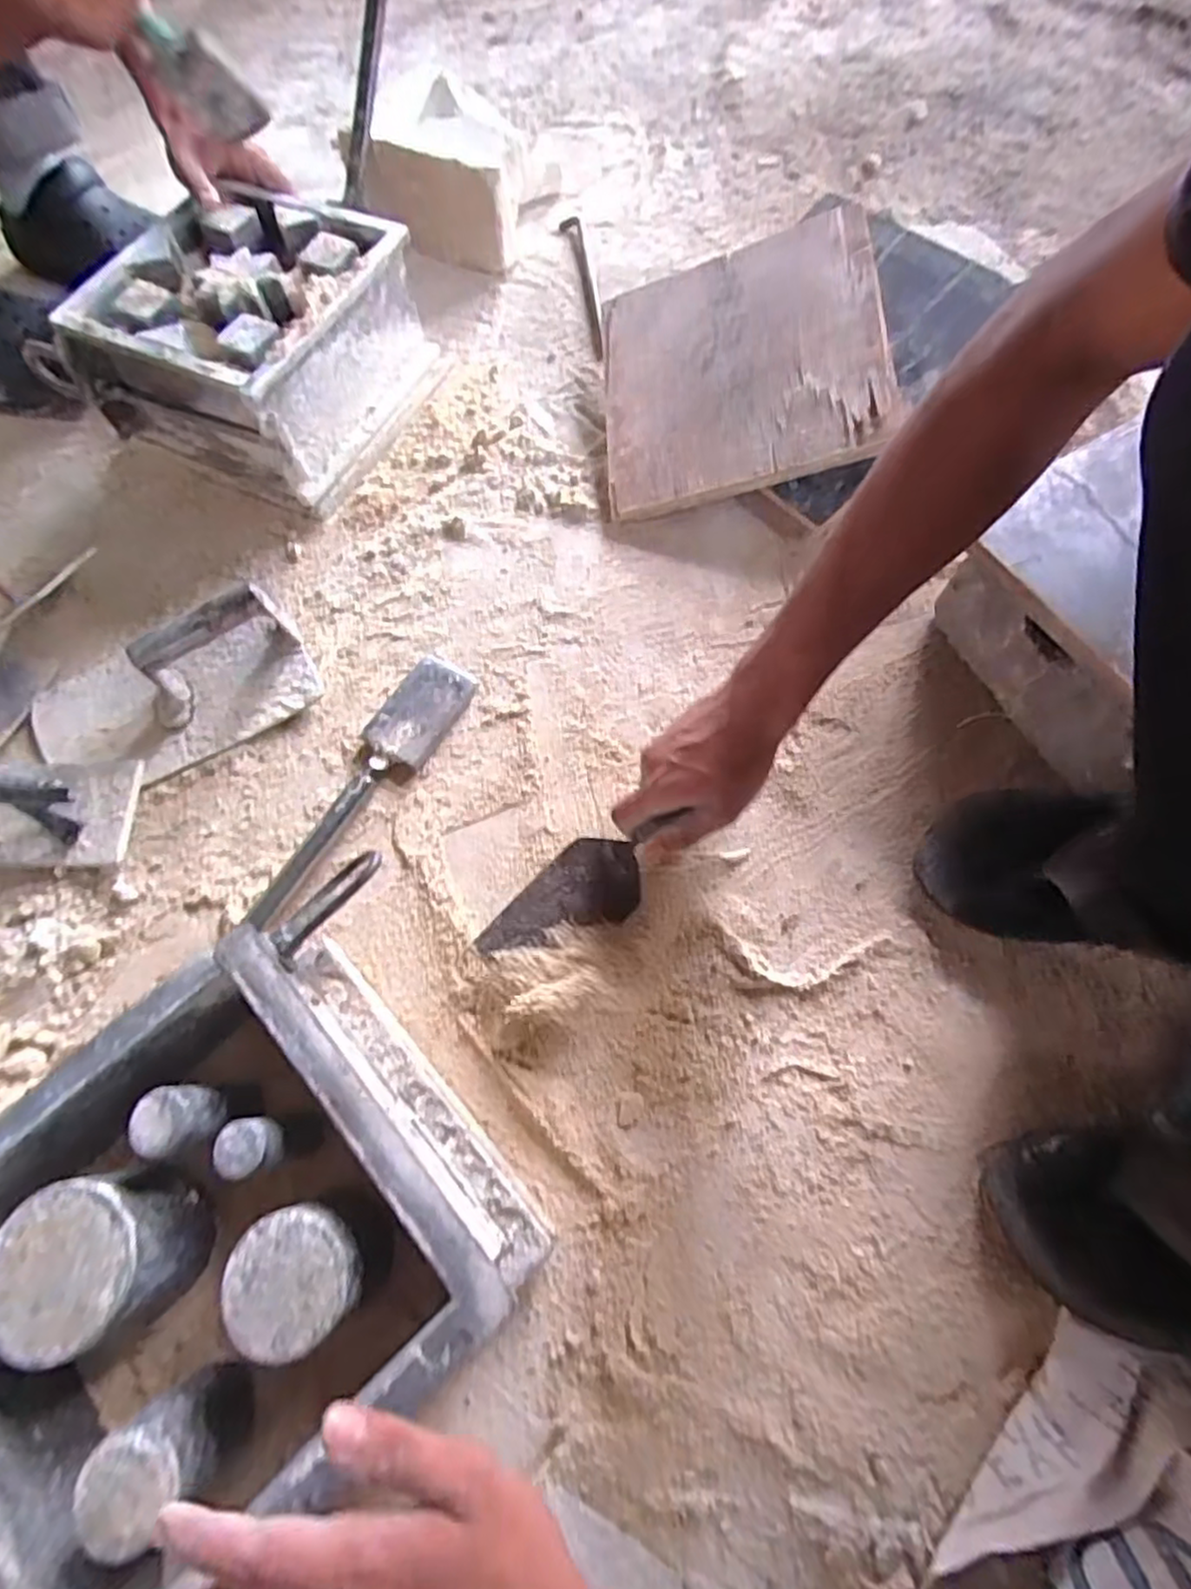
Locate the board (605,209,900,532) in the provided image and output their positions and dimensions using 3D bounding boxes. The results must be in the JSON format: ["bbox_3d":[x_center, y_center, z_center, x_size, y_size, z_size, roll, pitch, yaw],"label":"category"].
[{"bbox_3d":[0.130,-0.393,0.633,0.251,0.022,0.249,-7,77,17],"label":"board"}]

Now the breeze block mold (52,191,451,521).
[{"bbox_3d":[-0.314,-0.414,0.650,0.237,0.134,0.235,25,71,11],"label":"breeze block mold"}]

